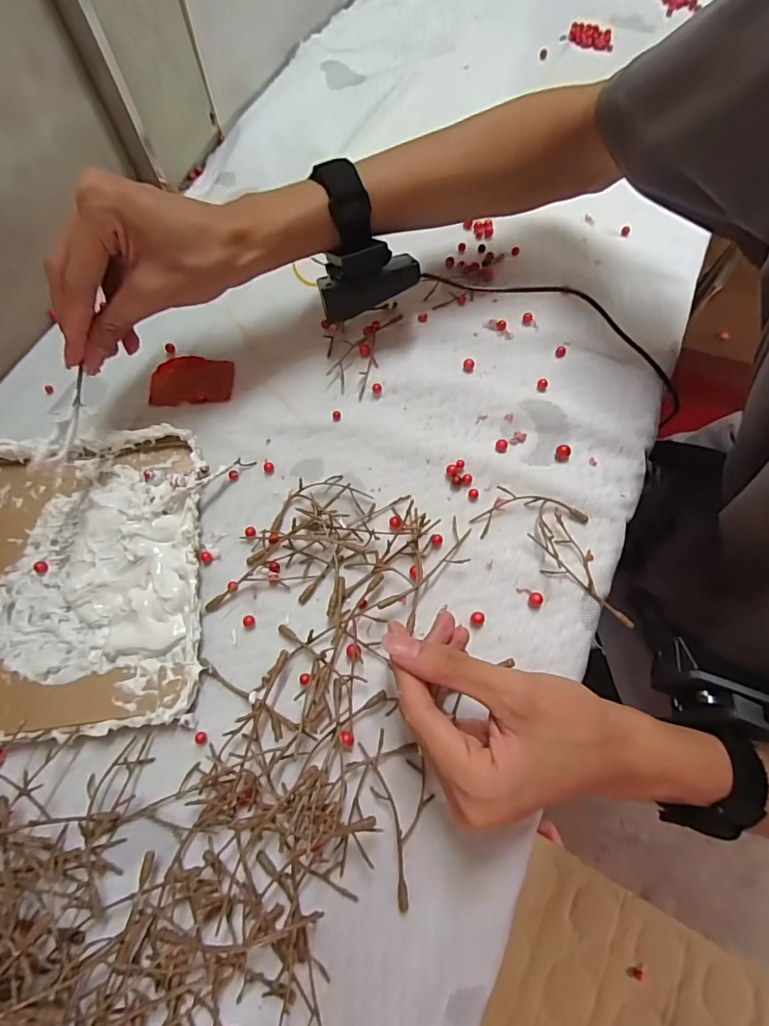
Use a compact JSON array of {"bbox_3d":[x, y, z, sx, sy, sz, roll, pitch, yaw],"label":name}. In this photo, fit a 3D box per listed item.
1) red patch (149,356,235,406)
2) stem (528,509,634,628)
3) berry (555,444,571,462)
[{"bbox_3d":[-0.145,-0.101,0.364,0.060,0.004,0.041,-3,67,-1],"label":"red patch"},{"bbox_3d":[0.121,0.038,0.304,0.033,0.010,0.082,-25,69,-10],"label":"stem"},{"bbox_3d":[0.124,-0.042,0.337,0.010,0.008,0.010,30,70,12],"label":"berry"}]

